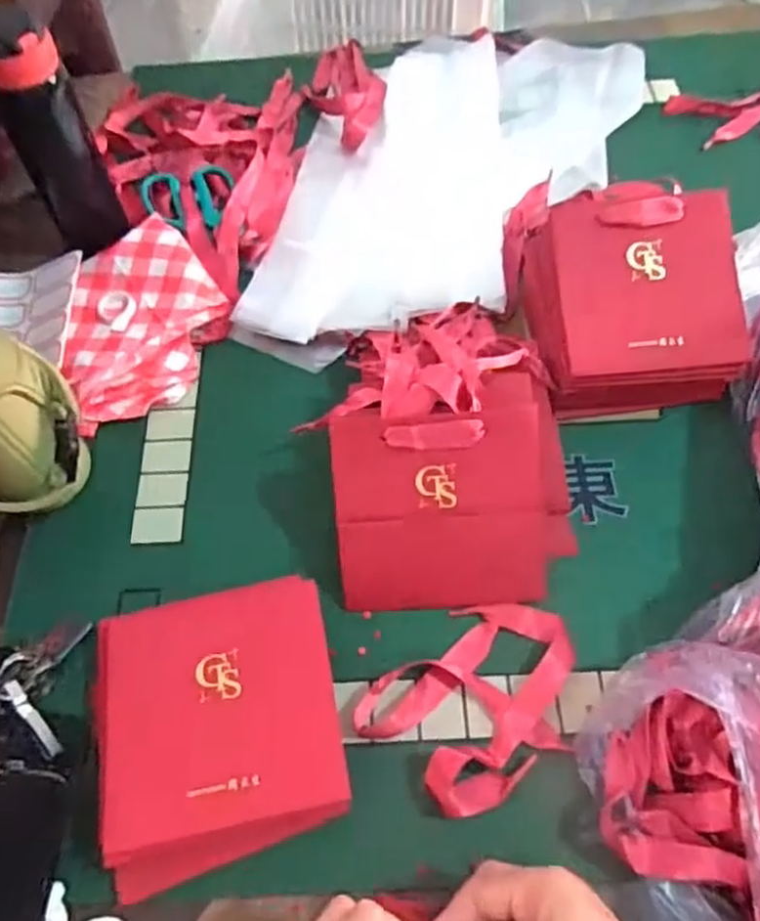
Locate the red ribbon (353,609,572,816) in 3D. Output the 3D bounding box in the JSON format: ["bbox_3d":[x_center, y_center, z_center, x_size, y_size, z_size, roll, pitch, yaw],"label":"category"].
[{"bbox_3d":[0.068,0.151,0.479,0.143,0.023,0.104,-40,67,-20],"label":"red ribbon"}]

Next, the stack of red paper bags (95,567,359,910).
[{"bbox_3d":[-0.103,0.165,0.457,0.152,0.037,0.167,-10,60,-5],"label":"stack of red paper bags"}]

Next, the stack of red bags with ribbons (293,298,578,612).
[{"bbox_3d":[0.049,-0.024,0.534,0.166,0.089,0.239,-4,60,-1],"label":"stack of red bags with ribbons"}]

